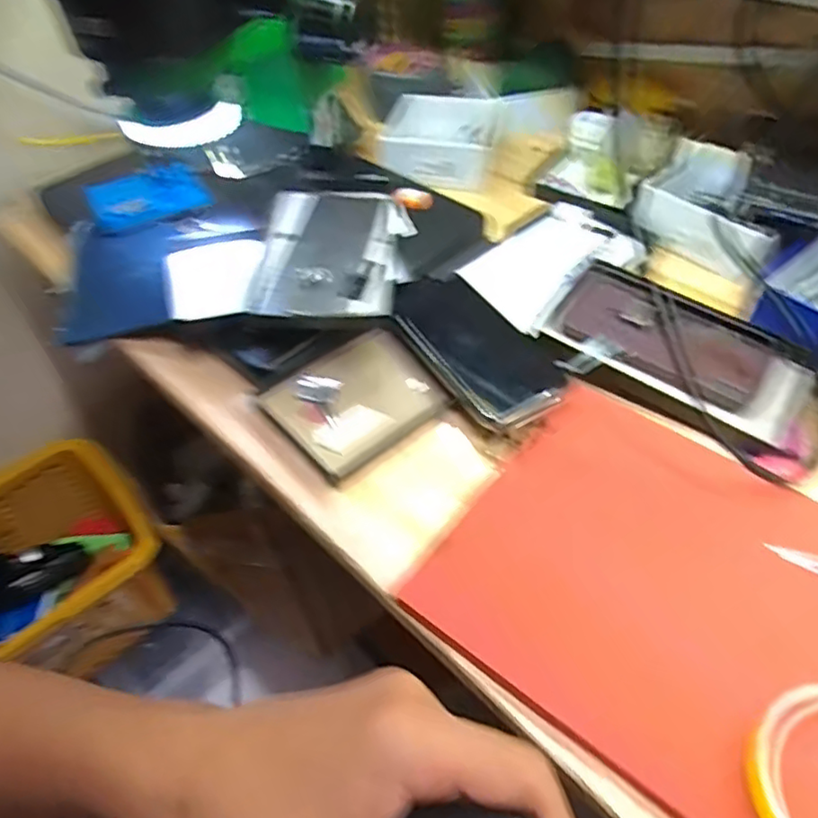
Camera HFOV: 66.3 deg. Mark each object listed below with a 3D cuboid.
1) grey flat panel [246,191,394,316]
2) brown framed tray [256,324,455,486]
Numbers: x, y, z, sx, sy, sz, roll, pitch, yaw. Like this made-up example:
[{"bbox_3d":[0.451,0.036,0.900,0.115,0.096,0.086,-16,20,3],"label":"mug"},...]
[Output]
[{"bbox_3d":[-0.066,-0.123,0.491,0.103,0.018,0.156,1,53,-2],"label":"grey flat panel"},{"bbox_3d":[-0.035,-0.009,0.436,0.111,0.006,0.099,-33,56,-21],"label":"brown framed tray"}]

